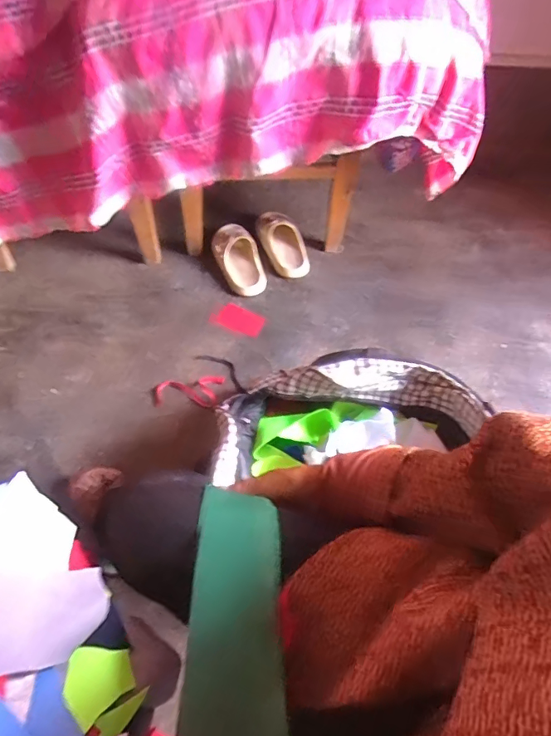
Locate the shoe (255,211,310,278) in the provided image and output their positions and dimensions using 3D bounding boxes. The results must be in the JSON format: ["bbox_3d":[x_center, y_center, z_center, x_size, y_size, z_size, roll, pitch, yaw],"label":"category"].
[{"bbox_3d":[0.018,-0.312,1.142,0.091,0.055,0.203,-20,61,-16],"label":"shoe"}]

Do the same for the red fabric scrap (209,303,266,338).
[{"bbox_3d":[-0.083,-0.112,1.062,0.114,0.010,0.068,20,58,9],"label":"red fabric scrap"}]

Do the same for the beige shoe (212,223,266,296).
[{"bbox_3d":[-0.088,-0.262,1.124,0.096,0.062,0.204,-18,60,-15],"label":"beige shoe"}]

